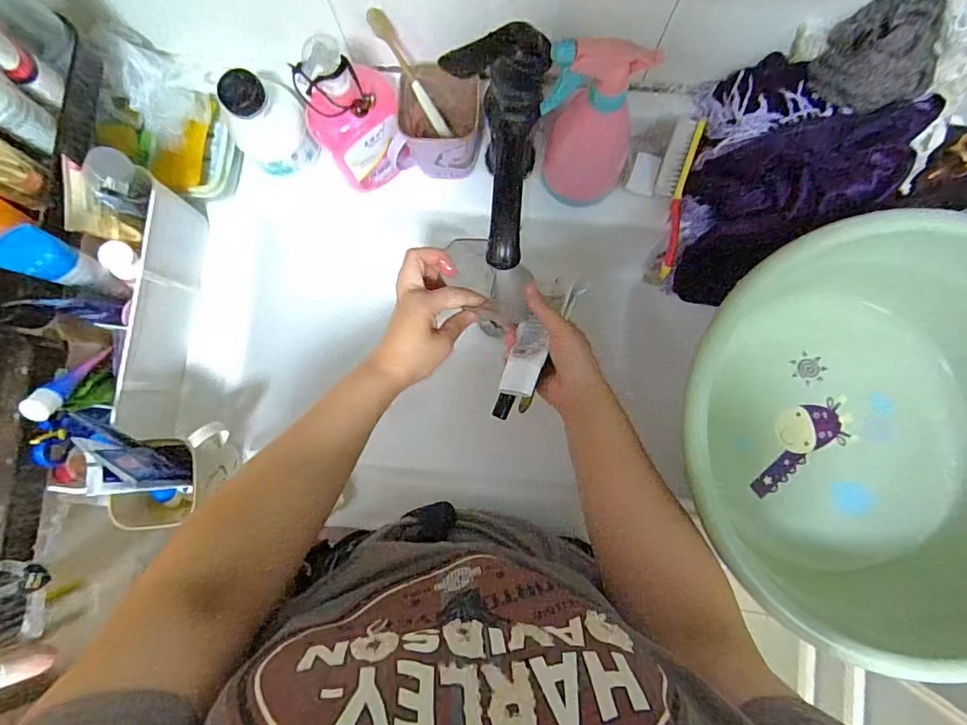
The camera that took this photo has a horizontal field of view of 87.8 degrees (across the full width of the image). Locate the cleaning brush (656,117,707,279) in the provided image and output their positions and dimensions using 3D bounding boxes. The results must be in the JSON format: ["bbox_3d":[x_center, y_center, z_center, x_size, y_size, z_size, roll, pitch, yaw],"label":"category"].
[{"bbox_3d":[0.203,-0.171,0.535,0.035,0.019,0.158,1,113,2],"label":"cleaning brush"}]

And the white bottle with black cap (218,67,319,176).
[{"bbox_3d":[-0.221,-0.243,0.510,0.076,0.096,0.069,-33,85,-2],"label":"white bottle with black cap"}]

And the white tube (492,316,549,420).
[{"bbox_3d":[0.041,0.011,0.530,0.014,0.050,0.107,14,93,-39],"label":"white tube"}]

